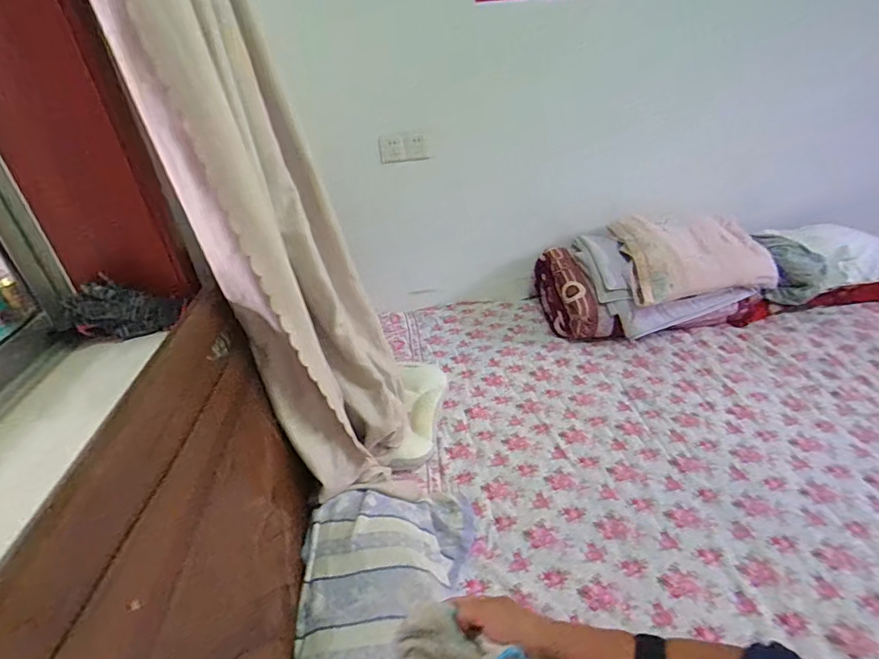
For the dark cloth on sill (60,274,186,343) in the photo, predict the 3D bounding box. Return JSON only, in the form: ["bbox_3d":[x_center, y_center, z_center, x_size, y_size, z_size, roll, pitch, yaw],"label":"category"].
[{"bbox_3d":[-0.615,-0.043,0.952,0.188,0.111,0.074,-21,34,-24],"label":"dark cloth on sill"}]

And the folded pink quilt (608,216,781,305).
[{"bbox_3d":[0.864,-0.244,1.652,0.539,0.216,0.271,-7,31,-3],"label":"folded pink quilt"}]

